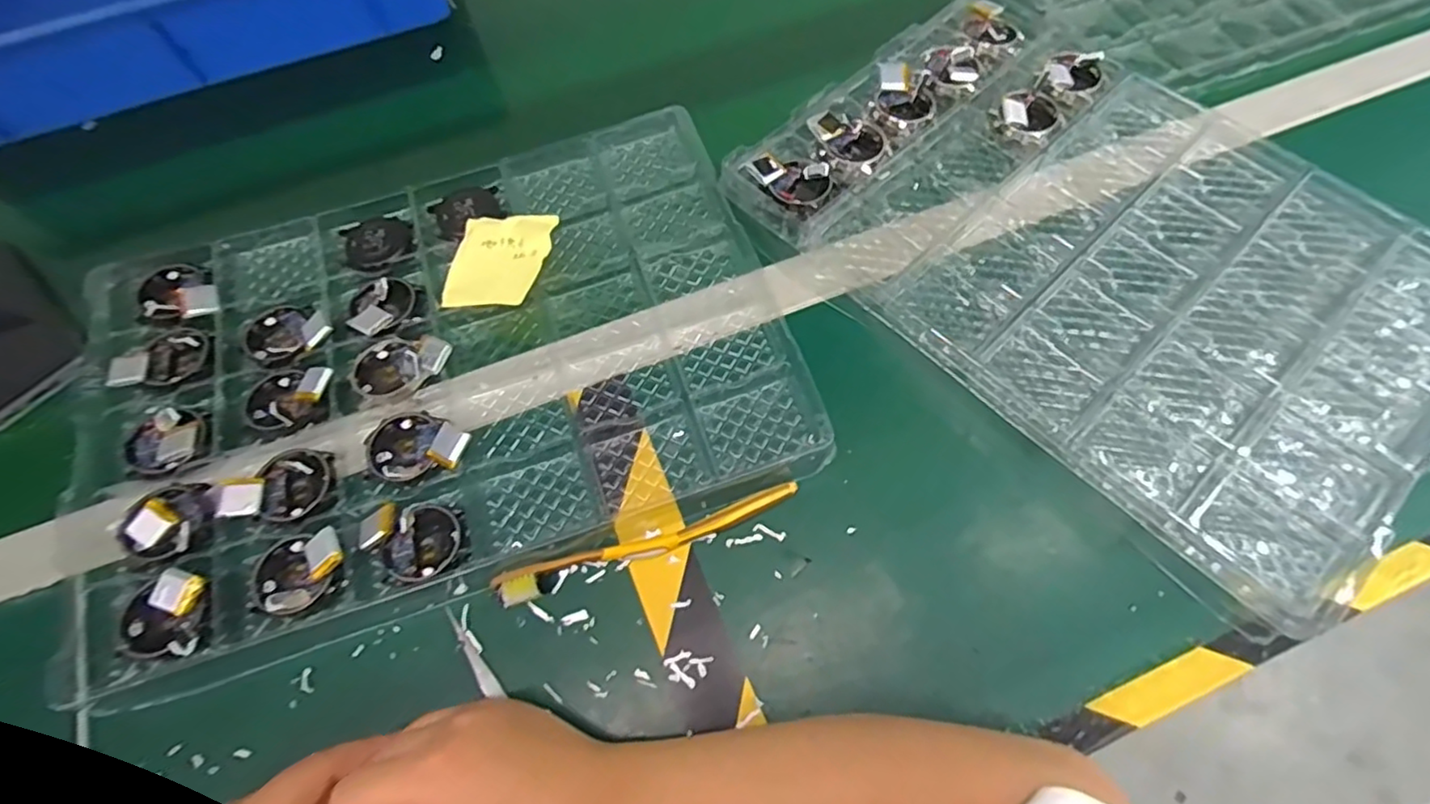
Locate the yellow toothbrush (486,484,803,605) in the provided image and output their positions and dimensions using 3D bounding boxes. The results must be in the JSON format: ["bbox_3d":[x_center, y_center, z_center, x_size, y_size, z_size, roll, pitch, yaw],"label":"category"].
[{"bbox_3d":[-0.037,0.078,0.372,0.176,0.013,0.018,-18,66,-6],"label":"yellow toothbrush"}]

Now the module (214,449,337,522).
[{"bbox_3d":[-0.258,0.048,0.381,0.055,0.024,0.040,-11,65,-2],"label":"module"}]

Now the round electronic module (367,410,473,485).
[{"bbox_3d":[-0.182,0.028,0.389,0.063,0.017,0.044,22,68,12],"label":"round electronic module"}]

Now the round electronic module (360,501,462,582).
[{"bbox_3d":[-0.174,0.077,0.369,0.056,0.018,0.041,25,69,13],"label":"round electronic module"}]

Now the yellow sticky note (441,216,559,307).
[{"bbox_3d":[-0.149,-0.097,0.444,0.067,0.028,0.070,12,66,8],"label":"yellow sticky note"}]

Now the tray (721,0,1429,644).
[{"bbox_3d":[0.263,-0.114,0.438,0.305,0.026,0.430,-41,70,-15],"label":"tray"}]

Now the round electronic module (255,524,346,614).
[{"bbox_3d":[-0.234,0.093,0.362,0.041,0.017,0.049,27,69,14],"label":"round electronic module"}]

